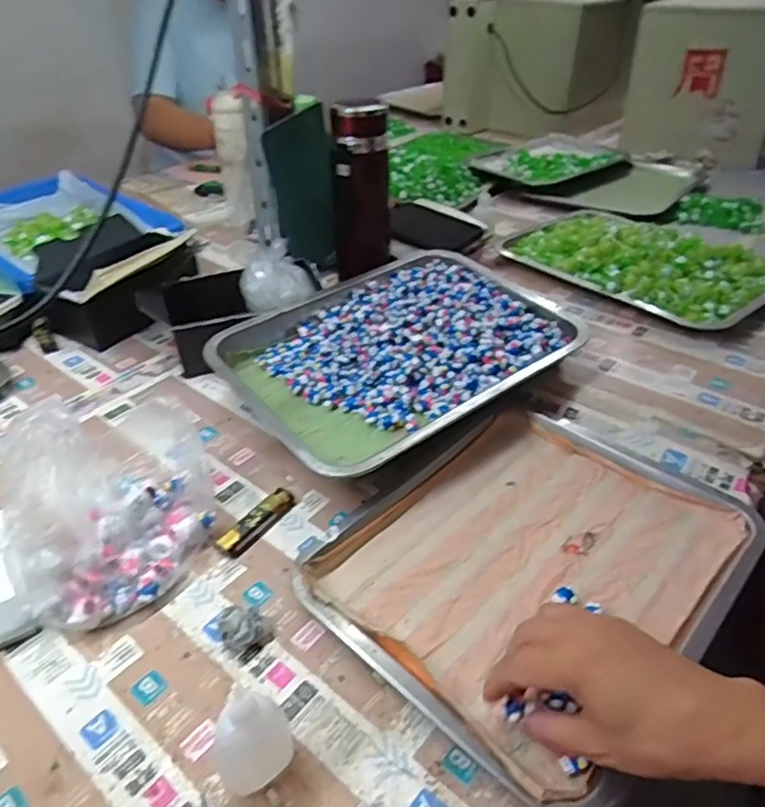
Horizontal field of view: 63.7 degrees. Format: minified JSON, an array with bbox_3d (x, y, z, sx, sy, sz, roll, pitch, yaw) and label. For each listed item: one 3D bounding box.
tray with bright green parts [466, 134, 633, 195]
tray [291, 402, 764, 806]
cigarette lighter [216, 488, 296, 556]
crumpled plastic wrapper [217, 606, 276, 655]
[{"bbox_3d":[0.284,-0.418,1.071,0.234,0.031,0.201,-24,46,-19],"label":"tray with bright green parts"},{"bbox_3d":[0.114,0.120,0.491,0.263,0.029,0.303,30,47,34],"label":"tray"},{"bbox_3d":[-0.107,0.100,0.527,0.021,0.014,0.078,23,43,28],"label":"cigarette lighter"},{"bbox_3d":[-0.098,0.161,0.445,0.035,0.017,0.031,-17,40,-20],"label":"crumpled plastic wrapper"}]

